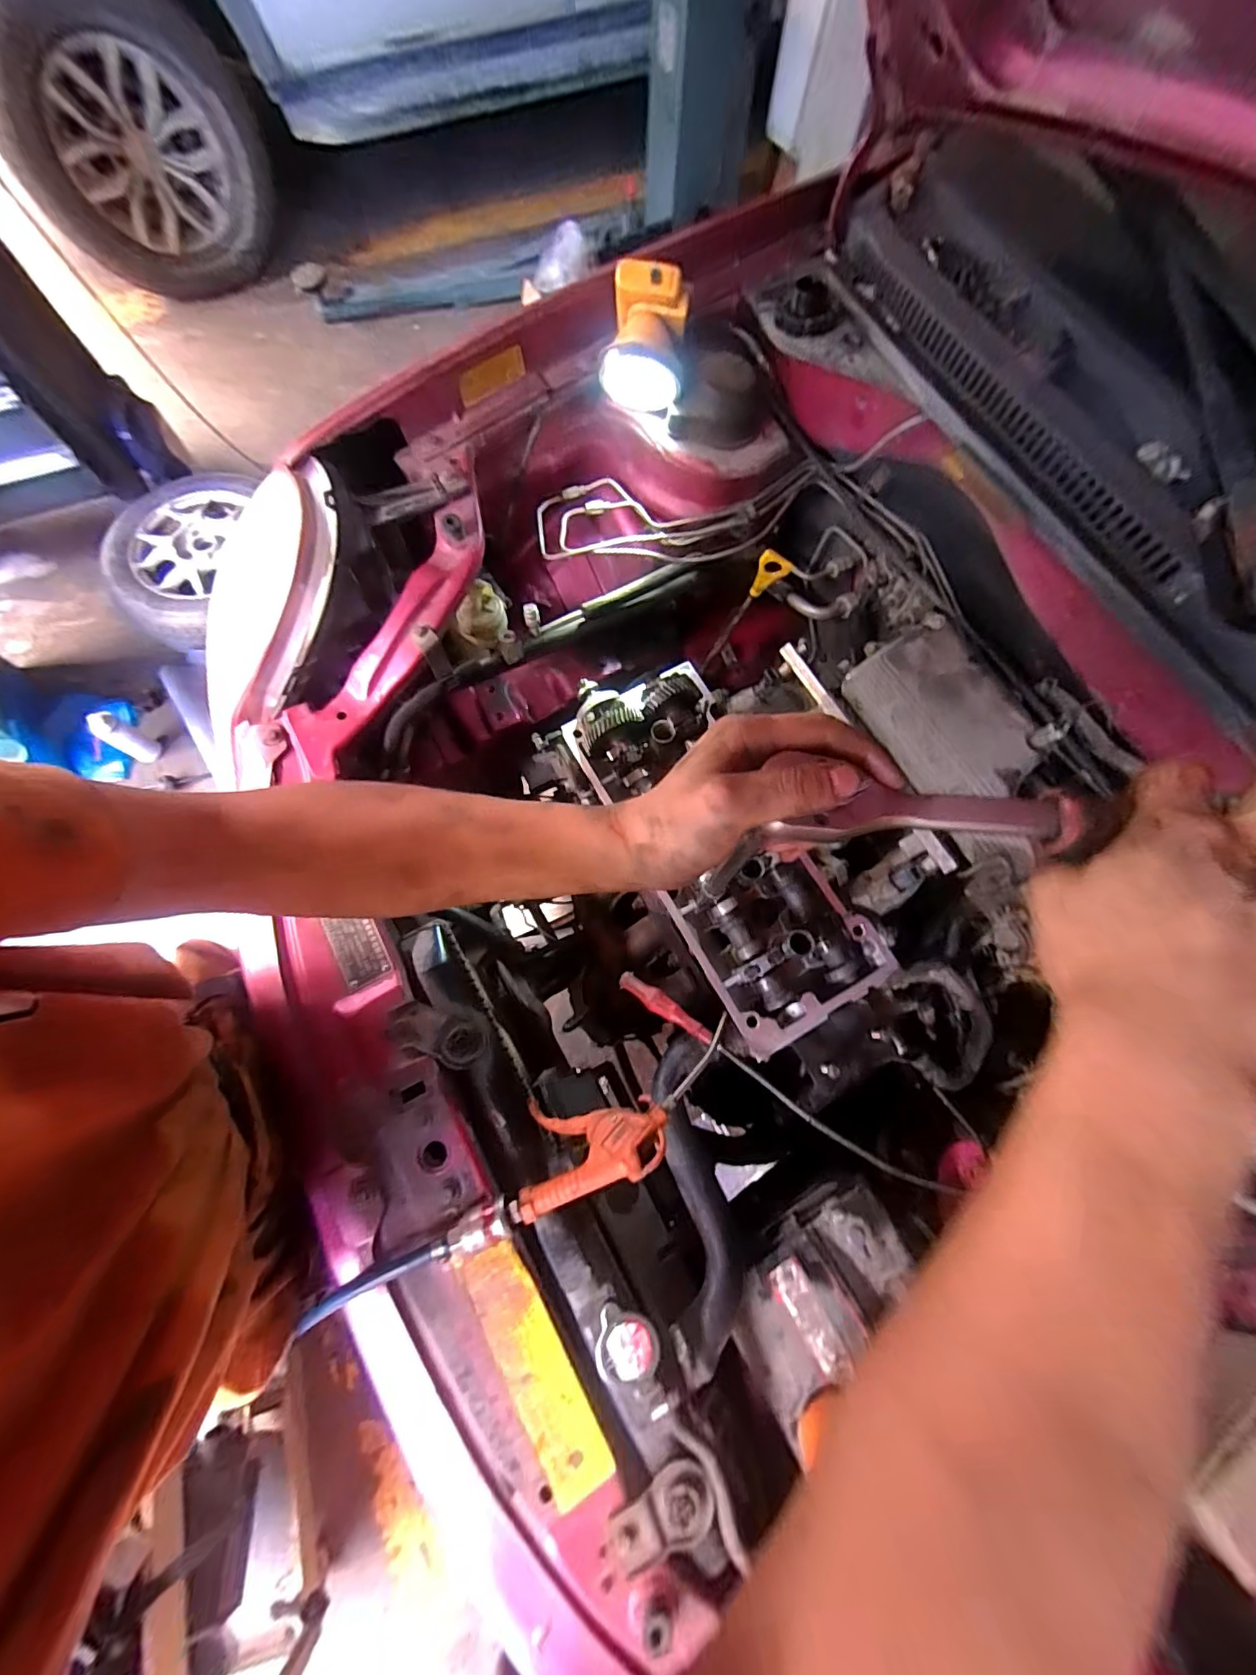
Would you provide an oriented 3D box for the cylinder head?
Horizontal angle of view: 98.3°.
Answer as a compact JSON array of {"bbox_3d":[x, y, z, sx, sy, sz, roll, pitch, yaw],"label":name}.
[{"bbox_3d":[0.097,0.007,0.617,0.173,0.098,0.424,-29,76,-11],"label":"cylinder head"}]

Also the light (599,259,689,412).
[{"bbox_3d":[0.016,-0.510,0.564,0.084,0.101,0.072,5,72,-1],"label":"light"}]

